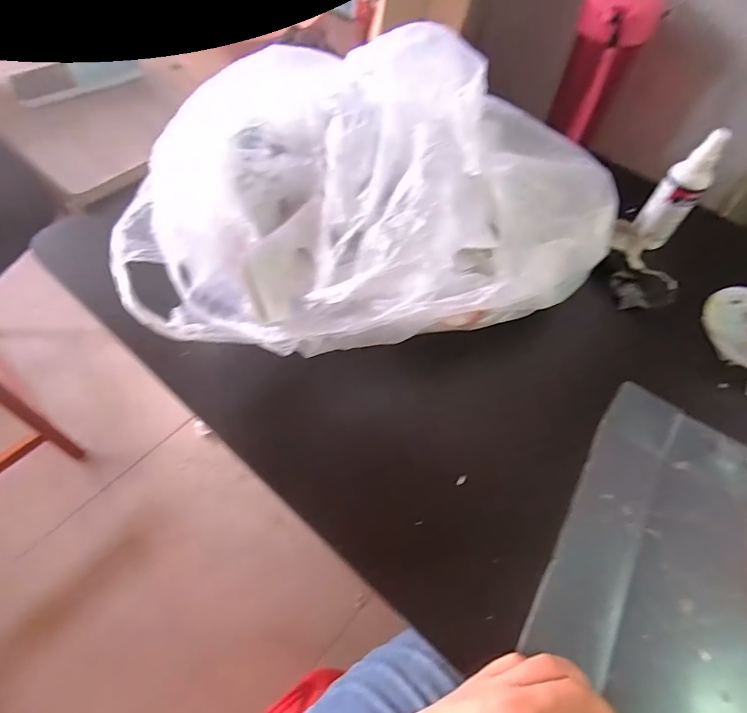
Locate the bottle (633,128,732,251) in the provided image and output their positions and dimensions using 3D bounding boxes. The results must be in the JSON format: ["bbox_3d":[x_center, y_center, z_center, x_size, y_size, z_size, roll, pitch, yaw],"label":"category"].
[{"bbox_3d":[0.316,-0.169,0.490,0.041,0.123,0.032,34,61,17],"label":"bottle"}]

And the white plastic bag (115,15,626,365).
[{"bbox_3d":[0.003,-0.130,0.394,0.401,0.174,0.208,-4,57,-7],"label":"white plastic bag"}]

